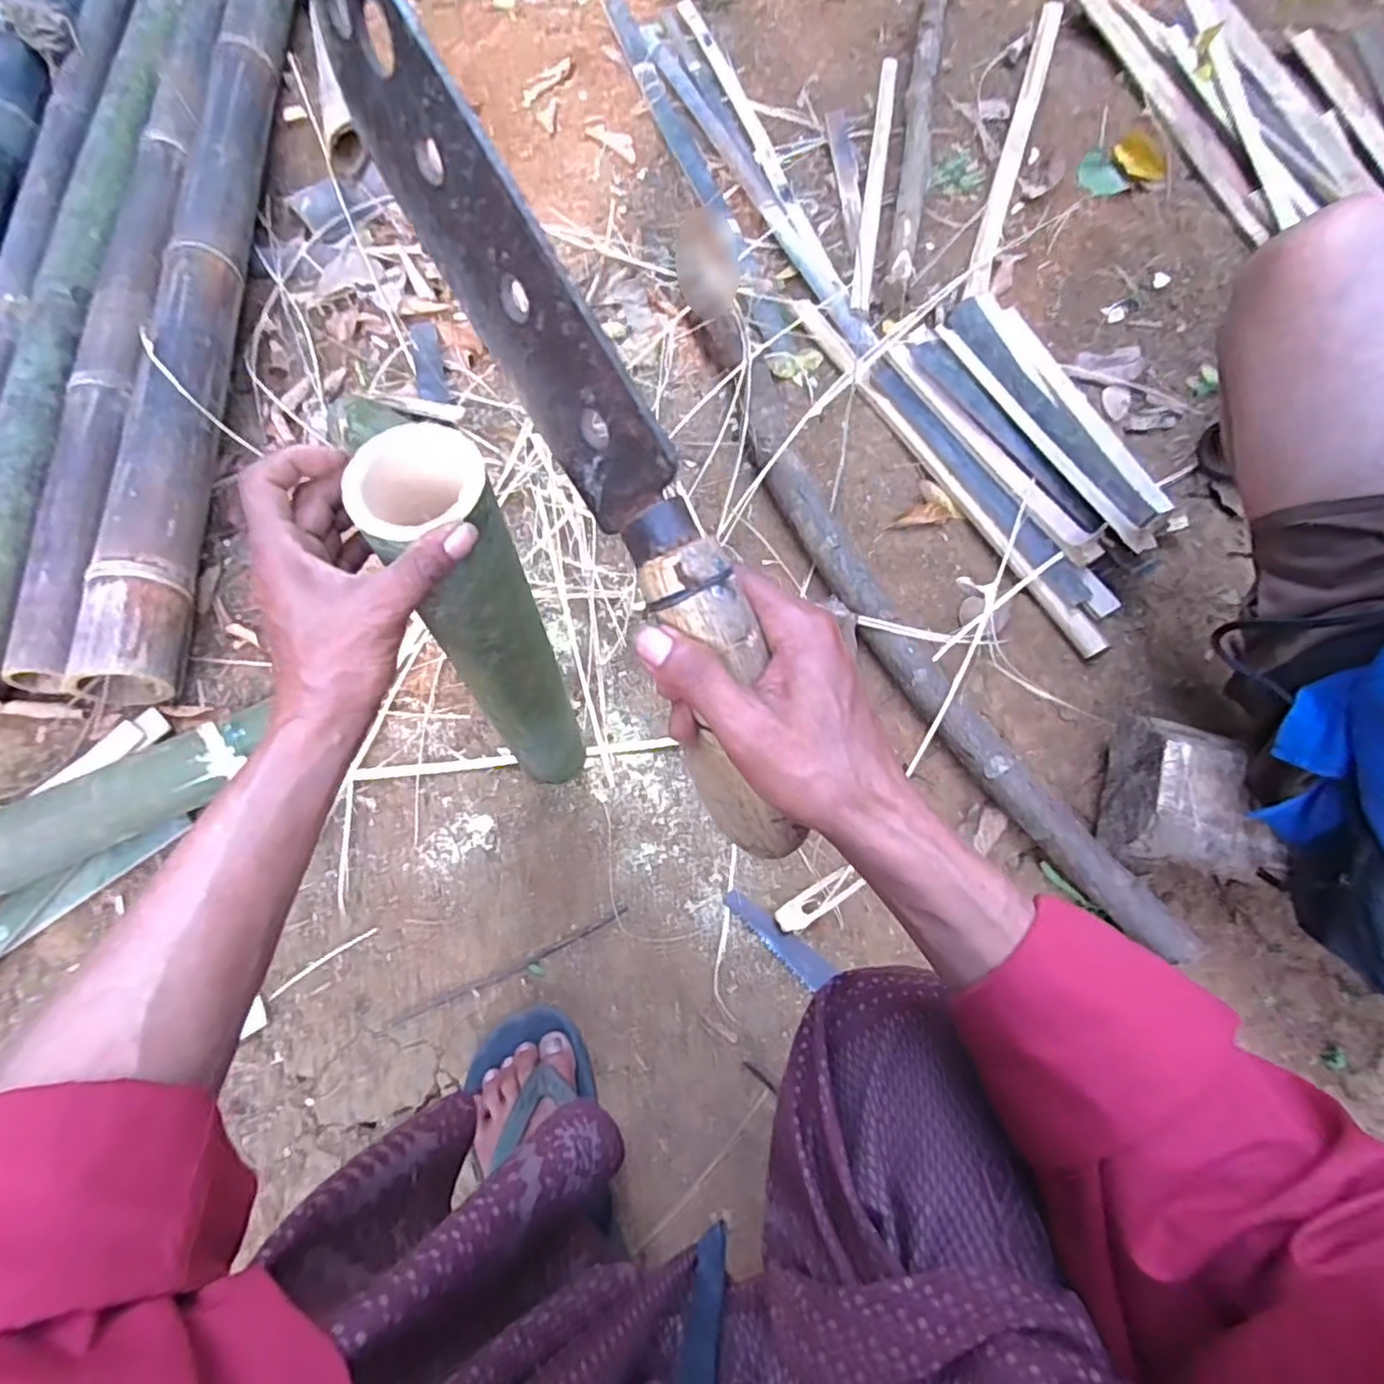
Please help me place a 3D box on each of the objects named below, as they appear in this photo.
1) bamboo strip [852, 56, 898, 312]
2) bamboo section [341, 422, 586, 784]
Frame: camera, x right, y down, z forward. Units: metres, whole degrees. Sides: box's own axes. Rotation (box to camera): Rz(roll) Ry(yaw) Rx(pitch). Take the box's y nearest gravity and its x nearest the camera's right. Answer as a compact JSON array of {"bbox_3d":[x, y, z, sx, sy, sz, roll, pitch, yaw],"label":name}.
[{"bbox_3d":[0.294,-0.829,1.072,0.029,0.017,0.635,8,66,7],"label":"bamboo strip"},{"bbox_3d":[-0.129,-0.021,0.487,0.065,0.396,0.064,-18,65,-9],"label":"bamboo section"}]

